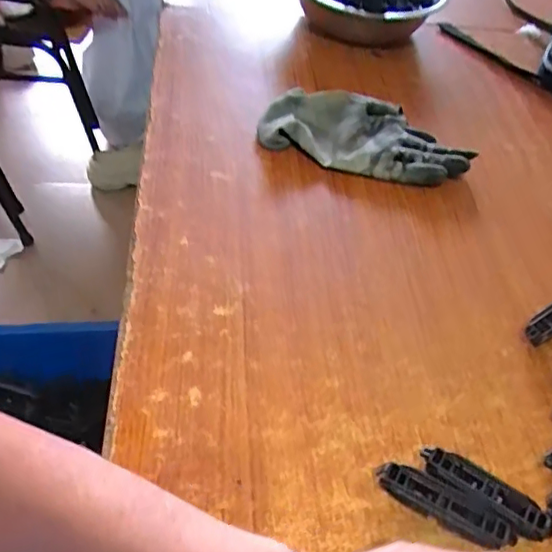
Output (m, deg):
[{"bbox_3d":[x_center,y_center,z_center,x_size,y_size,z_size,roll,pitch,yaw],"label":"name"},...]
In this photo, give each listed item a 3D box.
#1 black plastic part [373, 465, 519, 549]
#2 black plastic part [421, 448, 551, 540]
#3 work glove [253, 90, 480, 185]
[{"bbox_3d":[0.099,0.137,0.349,0.082,0.019,0.019,23,49,14],"label":"black plastic part"},{"bbox_3d":[0.126,0.133,0.358,0.081,0.018,0.023,26,50,16],"label":"black plastic part"},{"bbox_3d":[0.088,-0.142,0.588,0.199,0.028,0.107,10,47,2],"label":"work glove"}]

